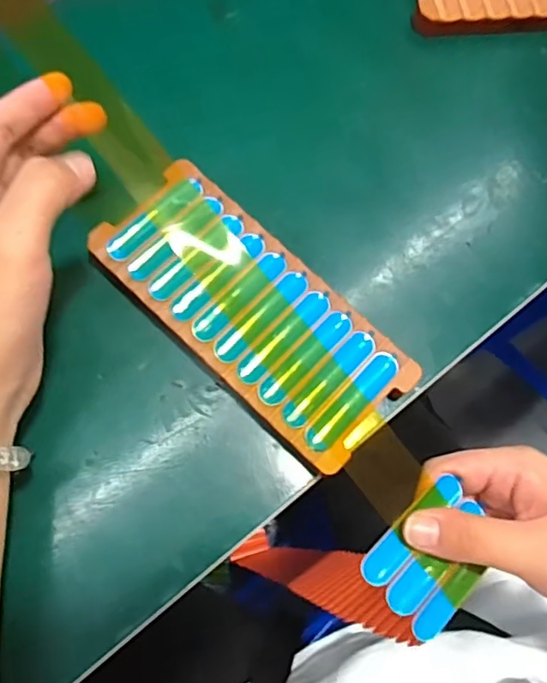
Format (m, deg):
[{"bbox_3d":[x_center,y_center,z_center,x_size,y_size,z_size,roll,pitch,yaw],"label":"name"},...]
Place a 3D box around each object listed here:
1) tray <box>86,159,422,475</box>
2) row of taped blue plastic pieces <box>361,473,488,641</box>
[{"bbox_3d":[-0.012,-0.015,0.315,0.169,0.018,0.072,43,76,10],"label":"tray"},{"bbox_3d":[0.072,0.096,0.265,0.058,0.013,0.044,-41,78,-13],"label":"row of taped blue plastic pieces"}]

